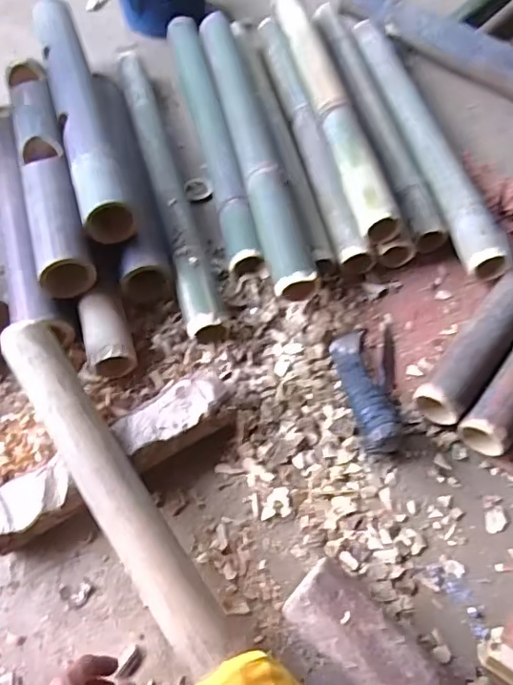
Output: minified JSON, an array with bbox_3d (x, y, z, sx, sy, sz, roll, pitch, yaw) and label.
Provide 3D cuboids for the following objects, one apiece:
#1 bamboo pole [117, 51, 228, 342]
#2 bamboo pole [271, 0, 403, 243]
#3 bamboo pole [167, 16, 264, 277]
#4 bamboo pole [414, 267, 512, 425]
[{"bbox_3d":[-0.148,-0.266,0.877,0.057,0.053,0.615,-15,62,-8],"label":"bamboo pole"},{"bbox_3d":[0.114,-0.423,0.917,0.063,0.064,0.625,-11,59,-6],"label":"bamboo pole"},{"bbox_3d":[-0.085,-0.377,0.940,0.055,0.052,0.619,-12,61,-6],"label":"bamboo pole"},{"bbox_3d":[0.433,-0.141,0.797,0.066,0.079,0.662,36,67,18],"label":"bamboo pole"}]

